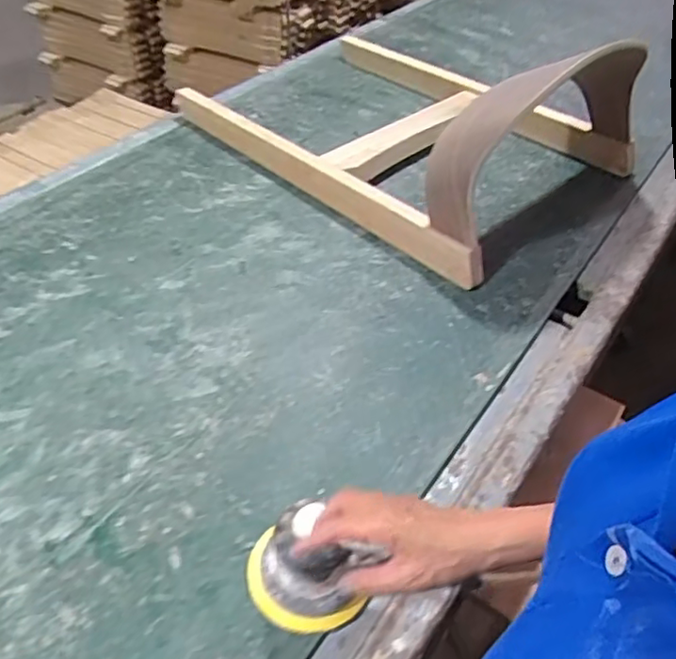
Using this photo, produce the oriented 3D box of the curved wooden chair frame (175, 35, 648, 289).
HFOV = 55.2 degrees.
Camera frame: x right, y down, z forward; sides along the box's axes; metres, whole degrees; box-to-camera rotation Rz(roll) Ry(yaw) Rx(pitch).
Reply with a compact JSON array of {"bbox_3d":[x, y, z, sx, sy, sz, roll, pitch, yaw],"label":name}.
[{"bbox_3d":[0.136,-0.443,1.147,0.658,0.281,0.539,36,52,27],"label":"curved wooden chair frame"}]

